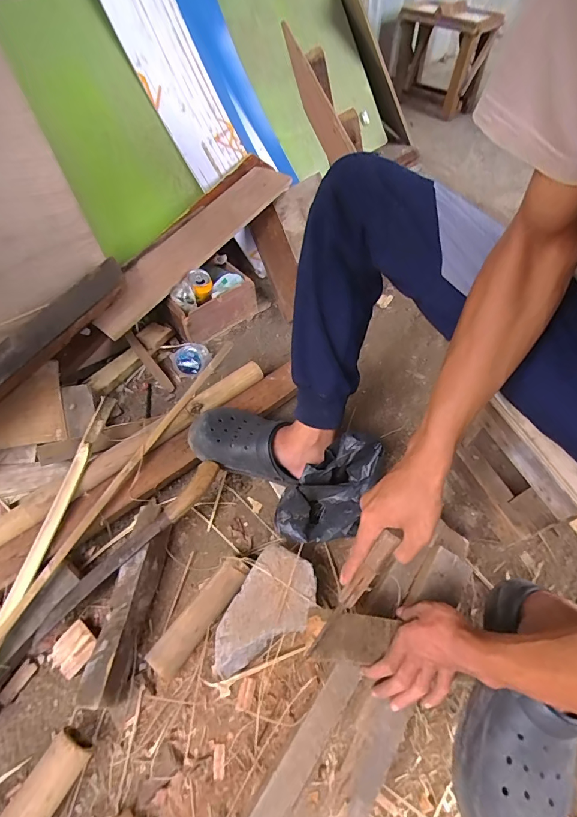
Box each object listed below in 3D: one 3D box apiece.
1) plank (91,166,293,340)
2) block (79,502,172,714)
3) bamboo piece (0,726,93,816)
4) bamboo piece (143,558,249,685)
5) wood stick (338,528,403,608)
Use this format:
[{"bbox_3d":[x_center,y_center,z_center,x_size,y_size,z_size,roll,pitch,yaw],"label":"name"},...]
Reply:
[{"bbox_3d":[-0.213,-0.399,0.907,0.092,0.034,0.628,46,68,-18],"label":"plank"},{"bbox_3d":[-0.242,0.292,0.607,0.056,0.068,0.279,4,56,3],"label":"block"},{"bbox_3d":[-0.310,0.489,0.478,0.050,0.056,0.135,24,59,16],"label":"bamboo piece"},{"bbox_3d":[-0.133,0.318,0.597,0.045,0.052,0.179,33,62,21],"label":"bamboo piece"},{"bbox_3d":[0.089,0.176,0.418,0.022,0.114,0.013,37,22,23],"label":"wood stick"}]

